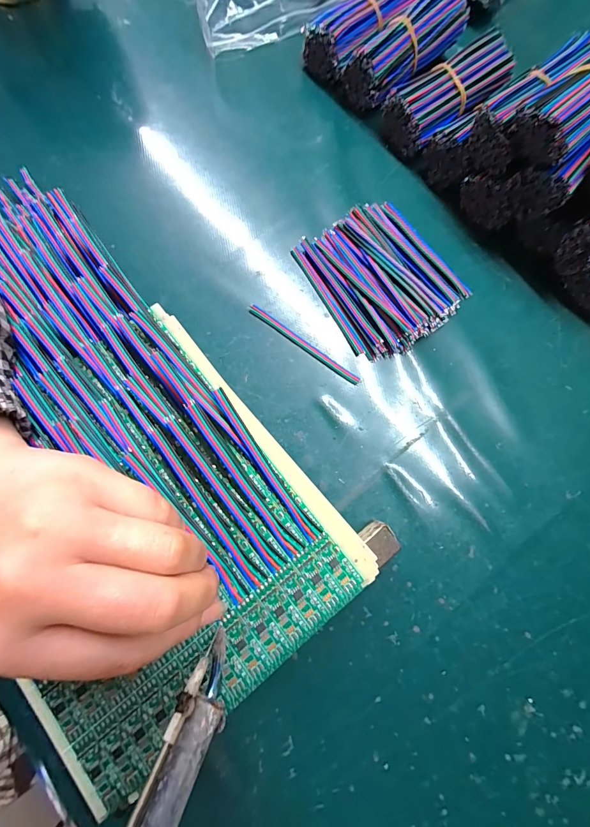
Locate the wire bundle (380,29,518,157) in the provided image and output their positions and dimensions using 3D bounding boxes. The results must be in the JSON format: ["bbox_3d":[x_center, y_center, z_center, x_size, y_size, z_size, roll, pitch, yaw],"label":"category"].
[{"bbox_3d":[0.119,-0.247,0.280,0.094,0.036,0.045,-40,83,-7],"label":"wire bundle"}]

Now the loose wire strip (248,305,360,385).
[{"bbox_3d":[0.006,-0.050,0.259,0.094,0.004,0.008,36,81,5],"label":"loose wire strip"}]

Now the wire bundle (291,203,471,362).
[{"bbox_3d":[0.067,-0.101,0.262,0.098,0.020,0.105,-28,81,-6],"label":"wire bundle"}]

